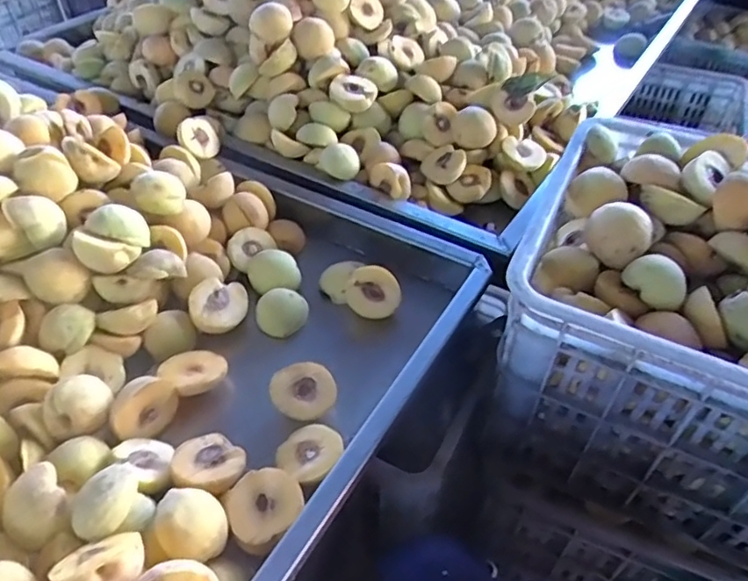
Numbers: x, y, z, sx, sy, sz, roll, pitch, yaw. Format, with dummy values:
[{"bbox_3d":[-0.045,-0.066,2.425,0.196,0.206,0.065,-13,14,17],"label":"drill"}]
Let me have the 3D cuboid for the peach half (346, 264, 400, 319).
[{"bbox_3d":[0.000,0.002,0.686,0.062,0.059,0.025,12,2,-1],"label":"peach half"}]

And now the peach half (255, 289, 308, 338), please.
[{"bbox_3d":[-0.106,0.024,0.676,0.059,0.029,0.050,-7,45,-8],"label":"peach half"}]

